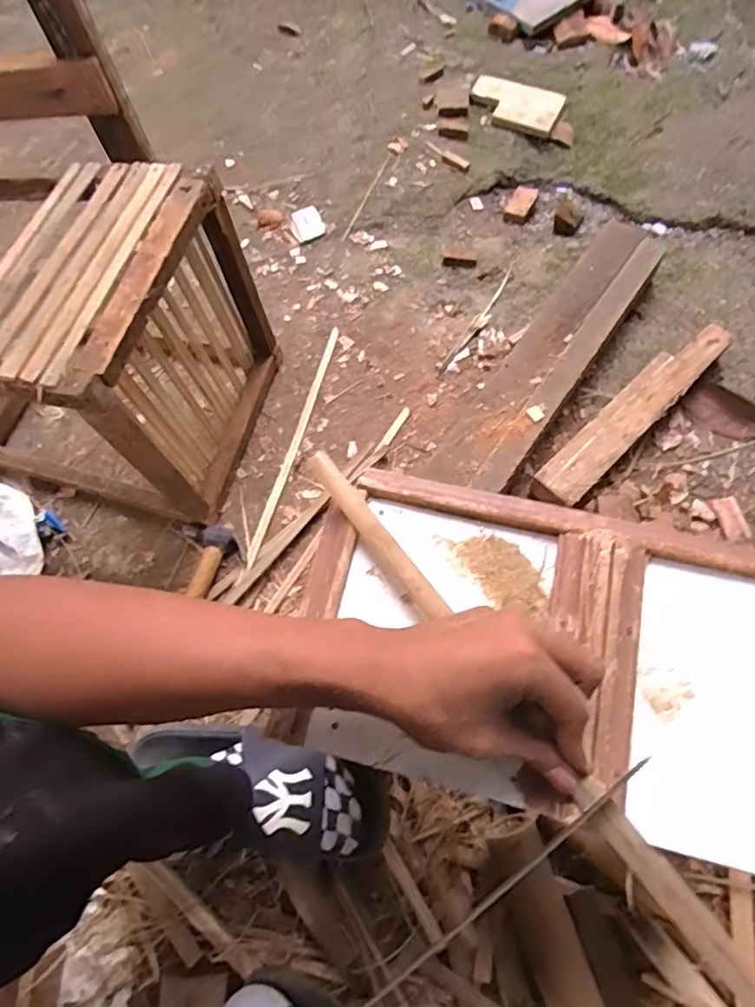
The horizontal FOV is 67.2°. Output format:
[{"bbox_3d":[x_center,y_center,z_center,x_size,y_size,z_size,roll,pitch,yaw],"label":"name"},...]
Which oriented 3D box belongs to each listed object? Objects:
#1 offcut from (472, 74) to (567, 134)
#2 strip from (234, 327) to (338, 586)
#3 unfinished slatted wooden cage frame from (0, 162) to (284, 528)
[{"bbox_3d":[0.267,-0.774,1.102,0.177,0.014,0.132,18,68,11],"label":"offcut"},{"bbox_3d":[-0.118,-0.084,0.801,0.015,0.007,0.419,13,67,9],"label":"strip"},{"bbox_3d":[-0.367,-0.196,0.704,0.373,0.310,0.319,14,68,11],"label":"unfinished slatted wooden cage frame"}]

